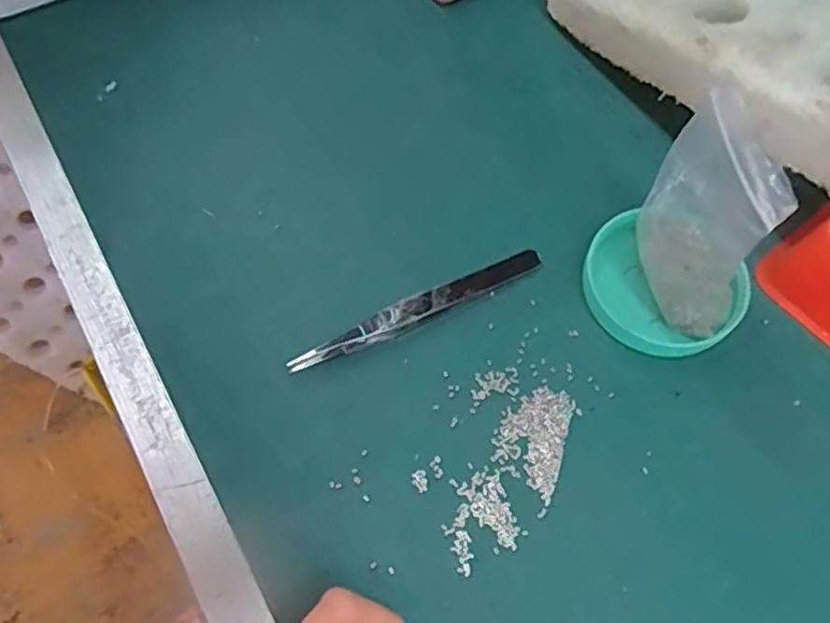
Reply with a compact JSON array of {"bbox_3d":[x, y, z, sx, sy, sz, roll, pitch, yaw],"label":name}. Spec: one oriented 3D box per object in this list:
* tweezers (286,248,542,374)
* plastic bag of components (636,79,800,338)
[{"bbox_3d":[0.002,-0.002,0.285,0.116,0.009,0.011,-26,66,-13],"label":"tweezers"},{"bbox_3d":[0.105,-0.034,0.257,0.025,0.088,0.059,-19,64,-10],"label":"plastic bag of components"}]

